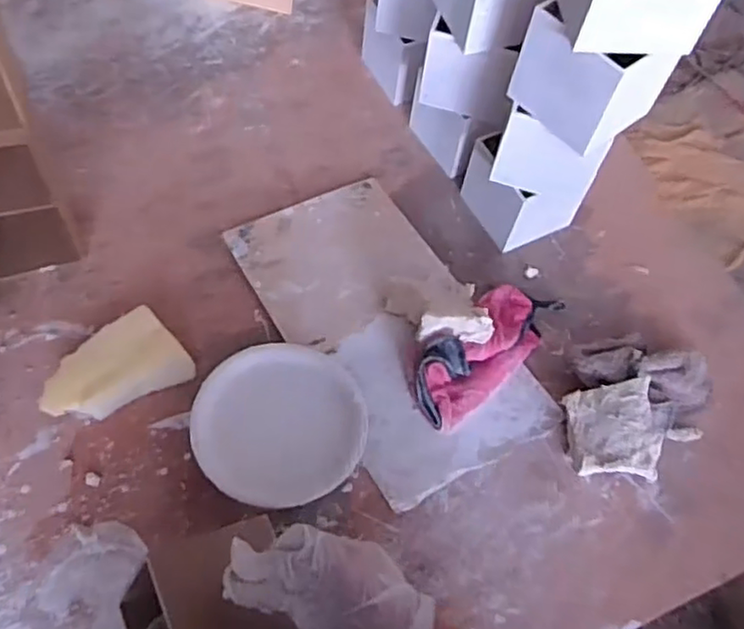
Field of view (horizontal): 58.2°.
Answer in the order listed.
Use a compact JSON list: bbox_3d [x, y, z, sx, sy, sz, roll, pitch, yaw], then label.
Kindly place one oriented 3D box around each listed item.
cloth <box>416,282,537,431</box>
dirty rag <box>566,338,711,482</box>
[{"bbox_3d":[0.128,0.041,0.781,0.088,0.049,0.213,36,61,17],"label":"cloth"},{"bbox_3d":[0.301,0.108,0.759,0.162,0.053,0.183,19,58,7],"label":"dirty rag"}]

